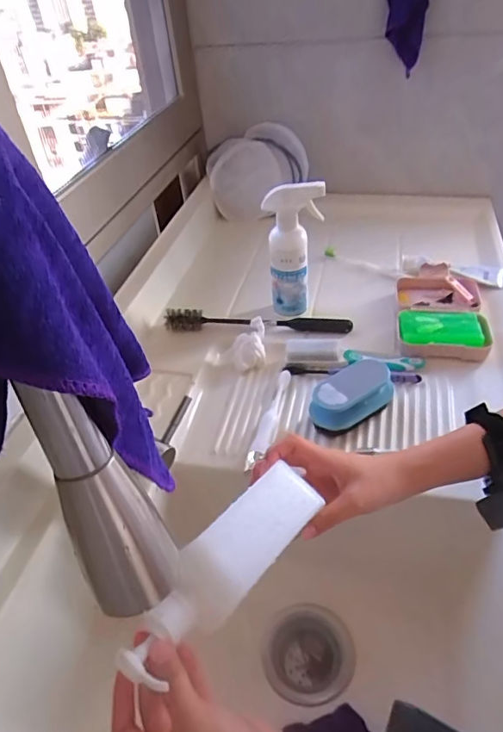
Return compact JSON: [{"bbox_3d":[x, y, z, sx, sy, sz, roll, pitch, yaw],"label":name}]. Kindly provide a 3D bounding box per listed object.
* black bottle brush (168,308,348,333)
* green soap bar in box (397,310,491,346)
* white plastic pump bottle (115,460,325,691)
[{"bbox_3d":[0.006,-0.068,0.741,0.282,0.036,0.030,2,42,10],"label":"black bottle brush"},{"bbox_3d":[0.269,-0.050,0.690,0.119,0.026,0.073,2,42,11],"label":"green soap bar in box"},{"bbox_3d":[-0.022,0.149,0.371,0.053,0.035,0.183,44,52,10],"label":"white plastic pump bottle"}]

